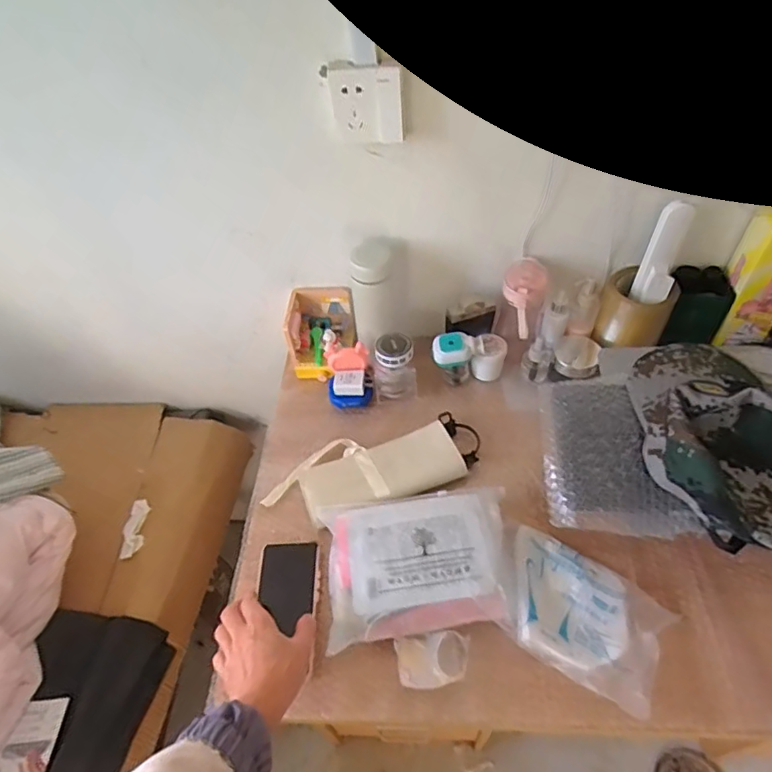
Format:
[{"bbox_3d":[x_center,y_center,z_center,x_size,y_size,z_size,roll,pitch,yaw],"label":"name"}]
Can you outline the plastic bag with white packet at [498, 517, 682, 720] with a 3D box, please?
[{"bbox_3d":[0.223,0.268,0.652,0.210,0.056,0.146,27,57,25],"label":"plastic bag with white packet"}]

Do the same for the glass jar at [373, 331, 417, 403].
[{"bbox_3d":[0.014,-0.032,0.885,0.068,0.089,0.066,-5,50,1],"label":"glass jar"}]

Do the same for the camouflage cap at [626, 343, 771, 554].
[{"bbox_3d":[0.399,0.063,0.660,0.169,0.076,0.281,-7,50,0],"label":"camouflage cap"}]

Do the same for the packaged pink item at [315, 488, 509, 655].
[{"bbox_3d":[0.041,0.221,0.685,0.239,0.046,0.176,-8,50,-2],"label":"packaged pink item"}]

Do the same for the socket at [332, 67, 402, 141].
[{"bbox_3d":[-0.023,-0.348,0.670,0.086,0.080,0.022,3,51,8],"label":"socket"}]

